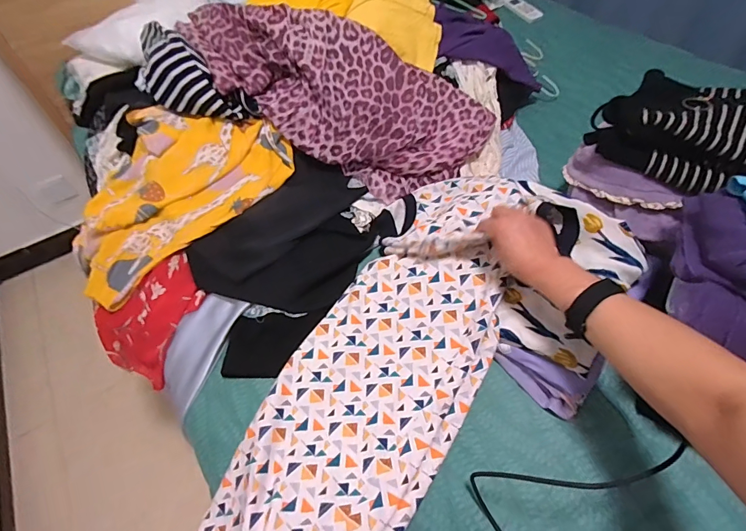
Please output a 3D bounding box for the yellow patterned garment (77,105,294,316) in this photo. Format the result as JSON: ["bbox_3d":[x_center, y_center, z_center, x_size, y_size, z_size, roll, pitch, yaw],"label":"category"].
[{"bbox_3d":[-0.377,-0.145,0.753,0.405,0.164,0.263,-32,57,-20],"label":"yellow patterned garment"}]

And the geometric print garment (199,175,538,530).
[{"bbox_3d":[0.001,0.145,0.526,0.238,0.131,0.703,23,62,20],"label":"geometric print garment"}]

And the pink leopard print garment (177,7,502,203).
[{"bbox_3d":[-0.079,-0.323,0.738,0.585,0.140,0.214,26,56,-3],"label":"pink leopard print garment"}]

